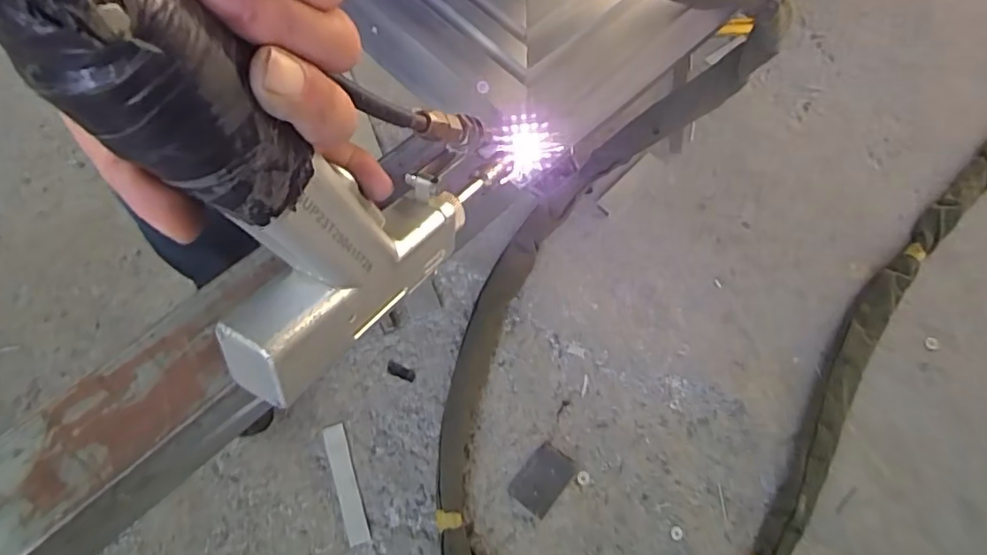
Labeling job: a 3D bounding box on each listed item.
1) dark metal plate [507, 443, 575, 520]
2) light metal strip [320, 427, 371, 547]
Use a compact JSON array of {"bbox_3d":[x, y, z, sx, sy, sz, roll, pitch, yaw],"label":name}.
[{"bbox_3d":[0.068,0.280,0.785,0.060,0.006,0.087,37,72,13],"label":"dark metal plate"},{"bbox_3d":[-0.204,0.283,0.778,0.030,0.007,0.158,-17,69,-7],"label":"light metal strip"}]

